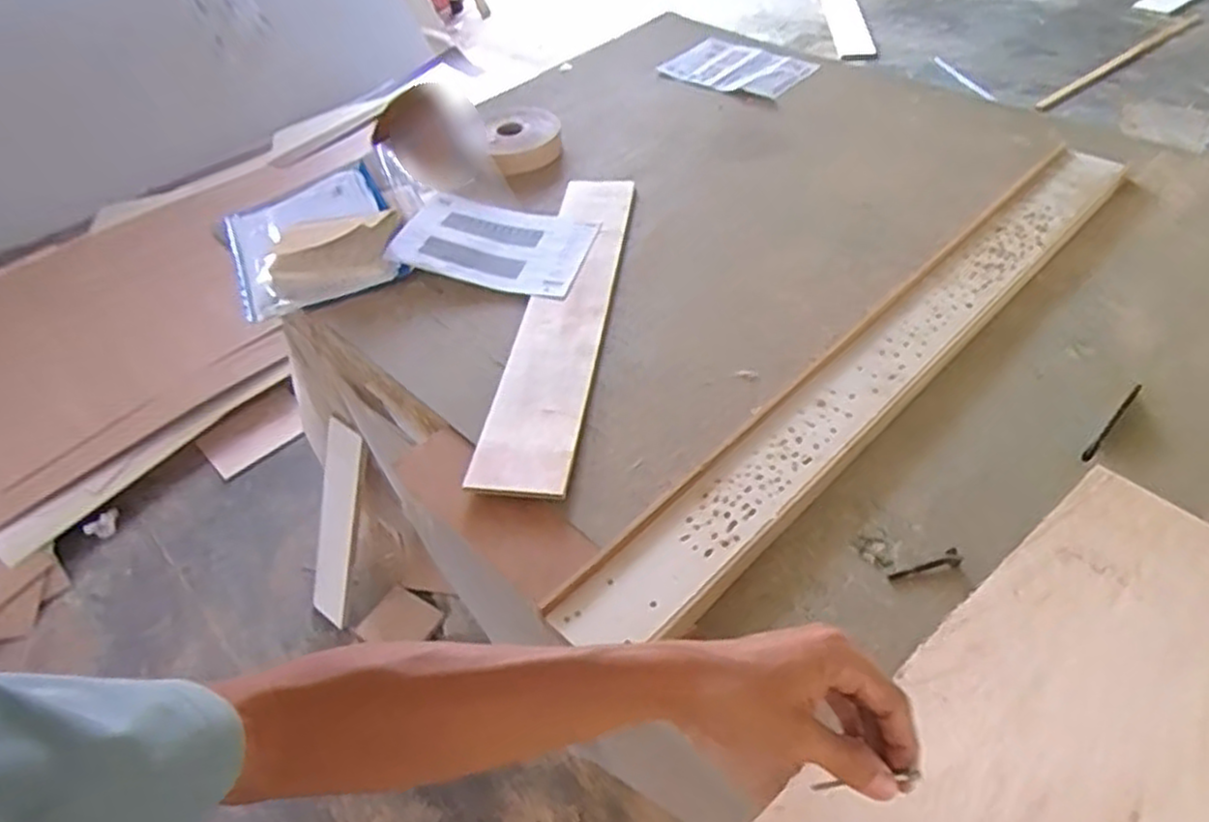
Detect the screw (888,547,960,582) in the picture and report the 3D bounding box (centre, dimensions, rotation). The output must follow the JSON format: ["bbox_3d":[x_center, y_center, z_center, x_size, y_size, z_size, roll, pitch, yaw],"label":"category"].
[{"bbox_3d":[0.322,0.156,0.751,0.070,0.015,0.017,-17,46,-9],"label":"screw"}]

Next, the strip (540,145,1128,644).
[{"bbox_3d":[0.371,-0.077,0.952,1.103,0.018,0.116,-38,61,-24],"label":"strip"}]

